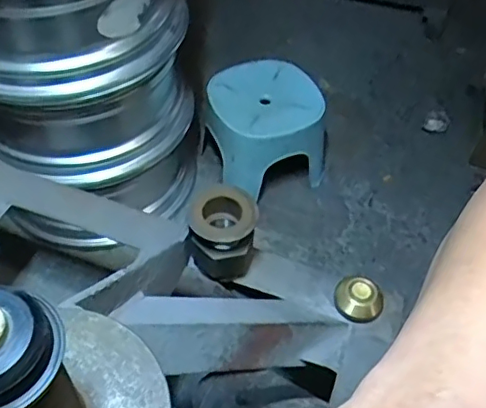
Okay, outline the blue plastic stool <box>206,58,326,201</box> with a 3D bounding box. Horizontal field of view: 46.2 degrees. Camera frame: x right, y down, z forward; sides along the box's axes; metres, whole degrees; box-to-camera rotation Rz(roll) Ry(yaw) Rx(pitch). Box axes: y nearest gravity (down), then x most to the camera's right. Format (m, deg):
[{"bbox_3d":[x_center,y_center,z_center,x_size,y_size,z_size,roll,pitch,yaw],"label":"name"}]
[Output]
[{"bbox_3d":[0.047,-0.161,1.221,0.225,0.208,0.211,-18,54,-17],"label":"blue plastic stool"}]

